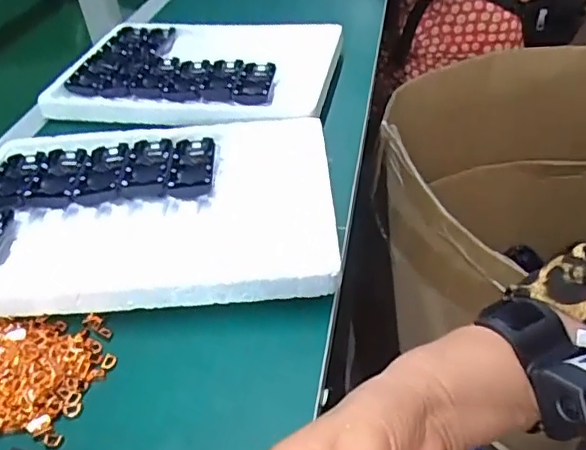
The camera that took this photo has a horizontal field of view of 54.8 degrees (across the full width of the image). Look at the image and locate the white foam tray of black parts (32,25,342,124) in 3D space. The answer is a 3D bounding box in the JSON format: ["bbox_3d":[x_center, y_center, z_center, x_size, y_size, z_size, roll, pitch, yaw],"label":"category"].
[{"bbox_3d":[-0.124,-0.205,0.746,0.341,0.035,0.234,4,41,11],"label":"white foam tray of black parts"}]

